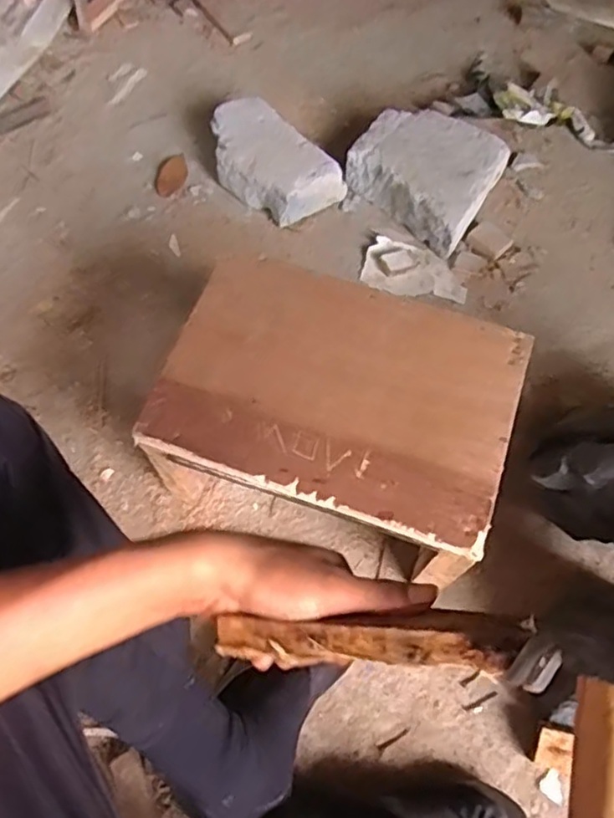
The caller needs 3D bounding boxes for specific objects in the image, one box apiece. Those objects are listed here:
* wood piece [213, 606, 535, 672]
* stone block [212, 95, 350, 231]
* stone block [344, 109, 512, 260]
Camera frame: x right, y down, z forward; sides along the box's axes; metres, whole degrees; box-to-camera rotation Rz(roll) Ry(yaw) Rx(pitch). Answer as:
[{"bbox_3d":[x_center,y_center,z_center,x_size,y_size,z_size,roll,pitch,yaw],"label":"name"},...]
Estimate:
[{"bbox_3d":[0.034,0.128,0.367,0.167,0.019,0.030,-3,66,10],"label":"wood piece"},{"bbox_3d":[-0.055,-0.360,0.964,0.216,0.068,0.127,39,72,15],"label":"stone block"},{"bbox_3d":[0.181,-0.355,0.962,0.220,0.069,0.186,41,73,16],"label":"stone block"}]

